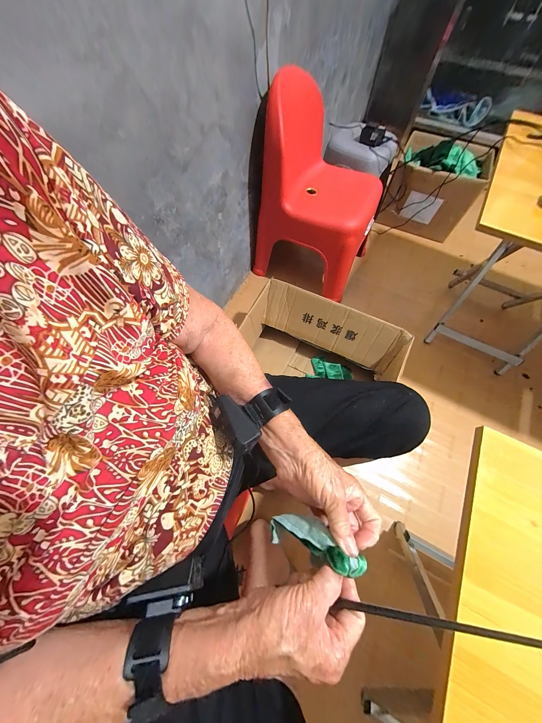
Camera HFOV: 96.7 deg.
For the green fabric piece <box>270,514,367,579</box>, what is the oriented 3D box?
[{"bbox_3d":[0.046,0.199,0.267,0.105,0.032,0.039,2,59,40],"label":"green fabric piece"}]

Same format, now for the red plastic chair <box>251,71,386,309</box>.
[{"bbox_3d":[0.182,-0.605,0.912,0.430,0.521,0.380,18,65,8],"label":"red plastic chair"}]

